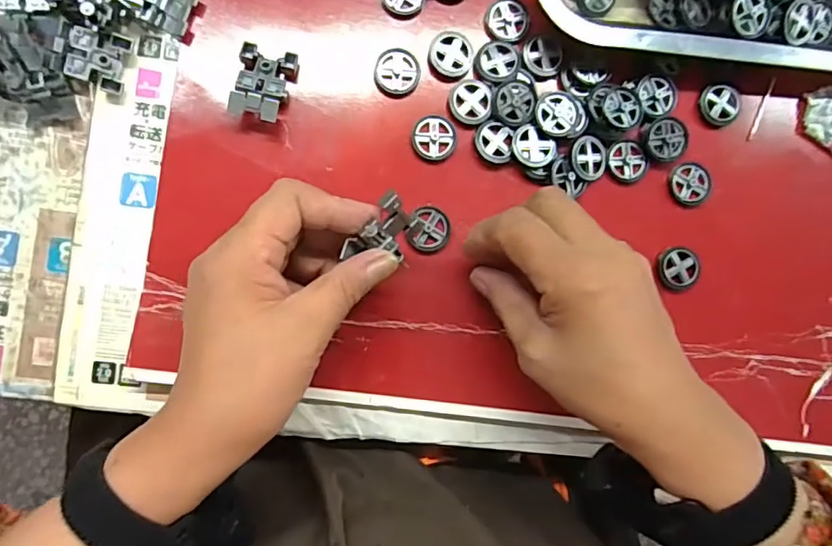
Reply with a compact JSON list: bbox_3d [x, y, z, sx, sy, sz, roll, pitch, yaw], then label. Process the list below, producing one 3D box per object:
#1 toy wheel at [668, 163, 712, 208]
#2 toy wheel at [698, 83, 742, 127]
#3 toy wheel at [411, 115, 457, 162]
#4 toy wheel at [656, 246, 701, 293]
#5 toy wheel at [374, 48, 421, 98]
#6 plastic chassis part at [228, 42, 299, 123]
[{"bbox_3d":[0.175,-0.056,0.354,0.025,0.004,0.027,-4,90,-8],"label":"toy wheel"},{"bbox_3d":[0.197,-0.109,0.358,0.027,0.006,0.026,0,89,-8],"label":"toy wheel"},{"bbox_3d":[0.011,-0.082,0.337,0.027,0.004,0.027,0,89,-8],"label":"toy wheel"},{"bbox_3d":[0.166,-0.002,0.352,0.026,0.005,0.028,0,89,-8],"label":"toy wheel"},{"bbox_3d":[-0.011,-0.121,0.335,0.027,0.004,0.028,0,89,-8],"label":"toy wheel"},{"bbox_3d":[-0.088,-0.108,0.318,0.031,0.019,0.043,12,88,-7],"label":"plastic chassis part"}]

